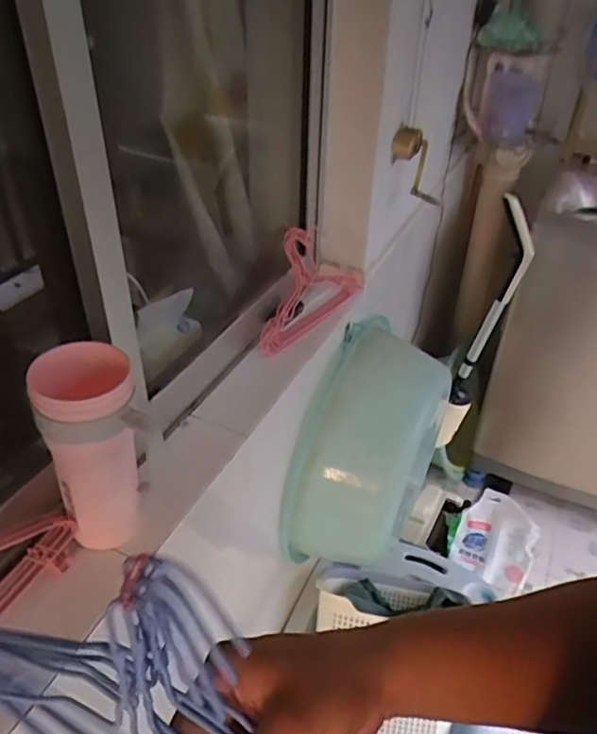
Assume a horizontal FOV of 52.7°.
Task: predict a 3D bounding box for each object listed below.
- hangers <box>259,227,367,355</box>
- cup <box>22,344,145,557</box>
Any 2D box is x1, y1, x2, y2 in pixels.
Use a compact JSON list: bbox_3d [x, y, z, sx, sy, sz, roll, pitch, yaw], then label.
[{"bbox_3d":[0.012,-0.166,1.145,0.103,0.162,0.289,23,42,26],"label":"hangers"},{"bbox_3d":[-0.225,0.098,0.691,0.109,0.242,0.089,-8,38,-12],"label":"cup"}]

